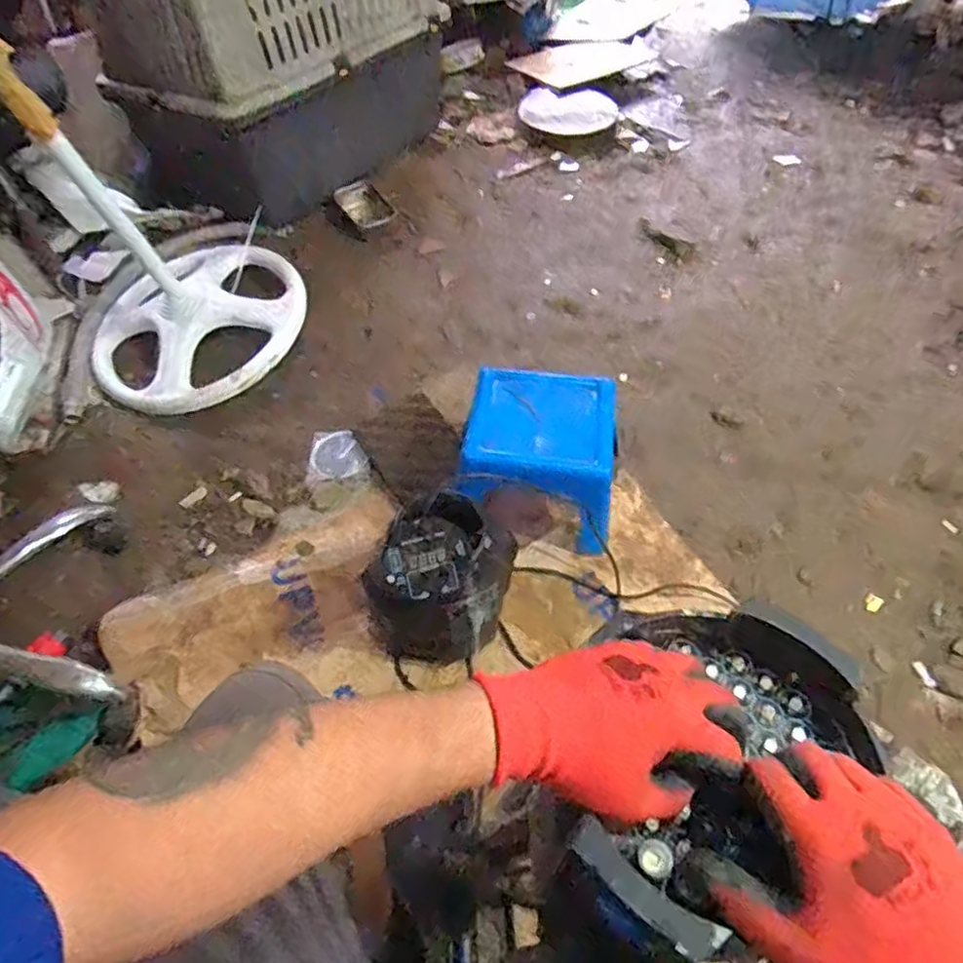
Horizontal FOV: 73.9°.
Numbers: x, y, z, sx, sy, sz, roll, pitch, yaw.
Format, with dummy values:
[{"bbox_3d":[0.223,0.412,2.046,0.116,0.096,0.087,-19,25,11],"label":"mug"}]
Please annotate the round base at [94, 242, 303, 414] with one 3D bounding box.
[{"bbox_3d":[-0.618,-0.355,1.412,0.450,0.089,0.412,-1,54,1],"label":"round base"}]

